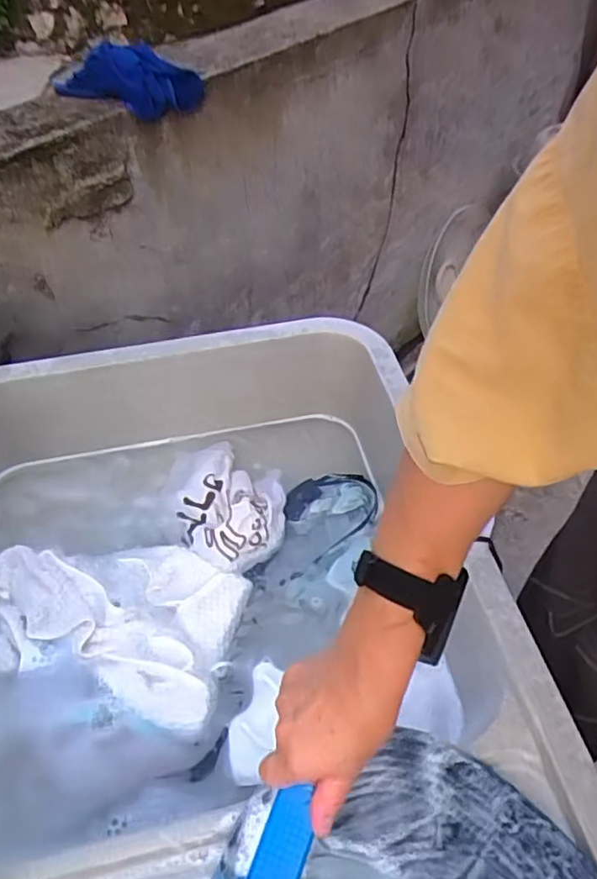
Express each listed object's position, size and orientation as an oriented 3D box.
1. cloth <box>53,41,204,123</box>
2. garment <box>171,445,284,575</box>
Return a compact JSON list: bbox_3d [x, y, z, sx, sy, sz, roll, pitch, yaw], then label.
[{"bbox_3d":[-0.238,-0.532,0.921,0.210,0.081,0.103,-8,44,-25],"label":"cloth"},{"bbox_3d":[-0.090,0.067,0.770,0.141,0.039,0.203,-7,48,-5],"label":"garment"}]

